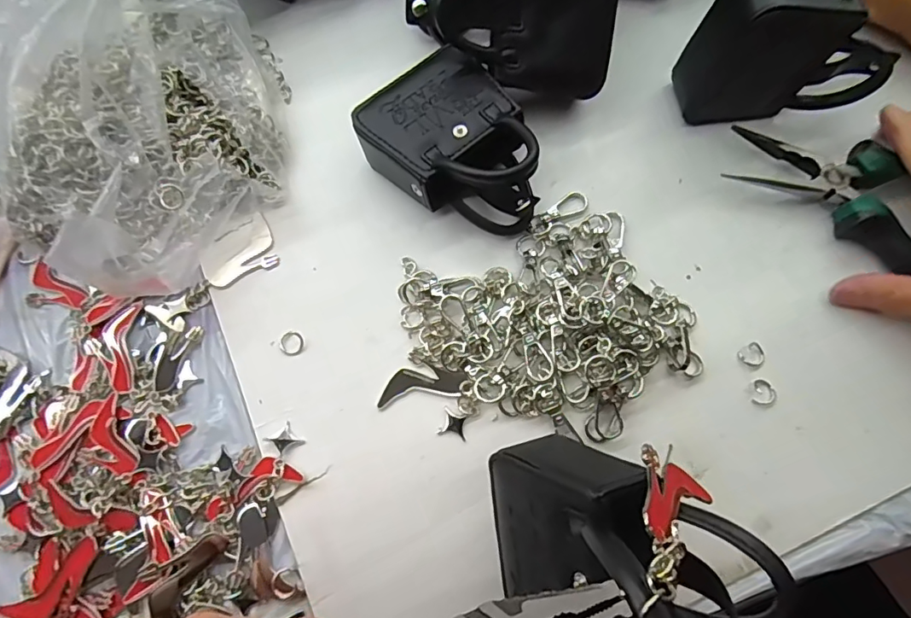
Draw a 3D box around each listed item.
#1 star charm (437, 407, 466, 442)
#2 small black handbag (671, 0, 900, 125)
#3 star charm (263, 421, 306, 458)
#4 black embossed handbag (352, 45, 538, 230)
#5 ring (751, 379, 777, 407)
[{"bbox_3d":[0.000,0.057,0.256,0.014,0.004,0.012,19,74,6],"label":"star charm"},{"bbox_3d":[0.181,-0.137,0.278,0.100,0.074,0.037,-1,73,-1],"label":"small black handbag"},{"bbox_3d":[-0.084,0.065,0.254,0.014,0.004,0.014,-41,77,-12],"label":"star charm"},{"bbox_3d":[0.000,-0.085,0.276,0.073,0.049,0.097,-37,76,-11],"label":"black embossed handbag"},{"bbox_3d":[0.156,0.042,0.259,0.012,0.004,0.014,5,73,2],"label":"ring"}]

